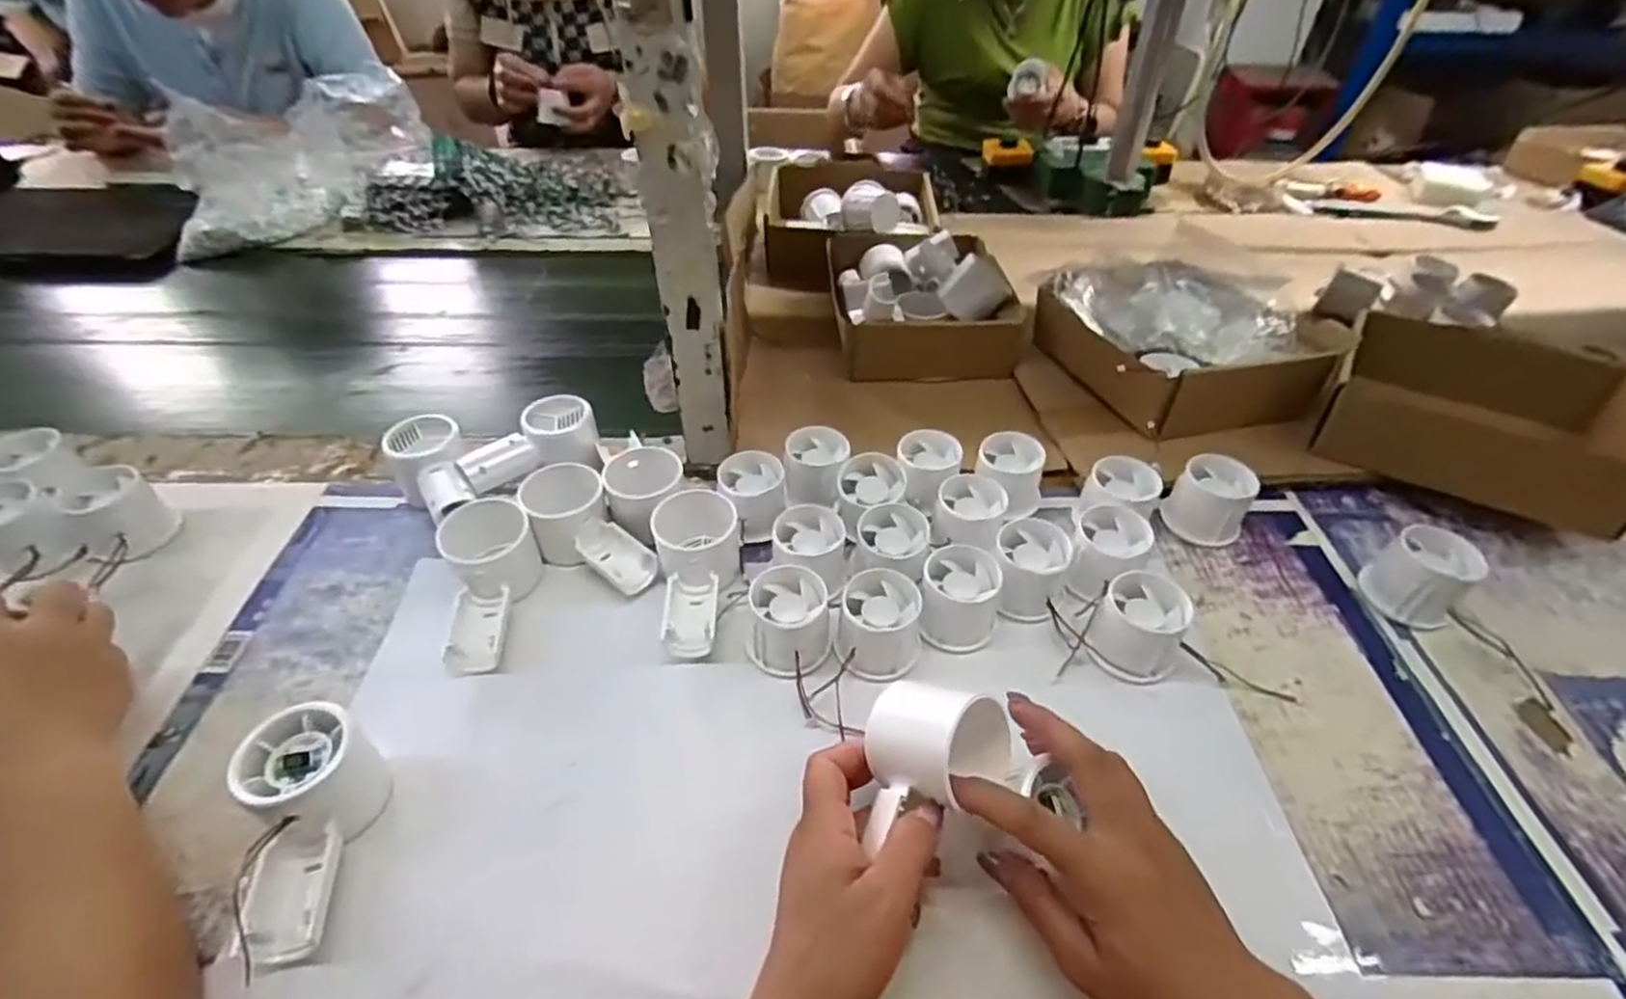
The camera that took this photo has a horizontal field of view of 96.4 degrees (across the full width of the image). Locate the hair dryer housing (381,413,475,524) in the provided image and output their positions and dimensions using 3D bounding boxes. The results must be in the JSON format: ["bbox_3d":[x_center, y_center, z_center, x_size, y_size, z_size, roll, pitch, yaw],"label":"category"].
[{"bbox_3d":[-0.299,-0.017,0.581,0.054,0.055,0.116,-24,49,-24],"label":"hair dryer housing"}]

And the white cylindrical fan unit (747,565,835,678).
[{"bbox_3d":[-0.015,0.080,0.481,0.053,0.040,0.059,1,44,0],"label":"white cylindrical fan unit"}]

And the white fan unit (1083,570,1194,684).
[{"bbox_3d":[0.215,0.084,0.480,0.053,0.047,0.052,24,48,22],"label":"white fan unit"}]

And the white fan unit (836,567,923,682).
[{"bbox_3d":[0.045,0.083,0.482,0.054,0.044,0.058,8,44,7],"label":"white fan unit"}]

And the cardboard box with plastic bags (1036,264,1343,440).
[{"bbox_3d":[0.345,-0.154,0.711,0.187,0.091,0.213,-12,45,-13],"label":"cardboard box with plastic bags"}]

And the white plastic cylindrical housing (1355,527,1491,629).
[{"bbox_3d":[0.432,0.054,0.517,0.057,0.052,0.054,1,44,-1],"label":"white plastic cylindrical housing"}]

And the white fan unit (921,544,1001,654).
[{"bbox_3d":[0.101,0.067,0.498,0.052,0.047,0.058,8,44,7],"label":"white fan unit"}]

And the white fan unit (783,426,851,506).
[{"bbox_3d":[0.002,-0.024,0.596,0.052,0.050,0.059,10,44,9],"label":"white fan unit"}]

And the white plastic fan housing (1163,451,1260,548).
[{"bbox_3d":[0.312,0.001,0.572,0.055,0.047,0.055,32,51,28],"label":"white plastic fan housing"}]

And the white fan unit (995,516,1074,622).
[{"bbox_3d":[0.155,0.050,0.516,0.051,0.050,0.058,10,44,9],"label":"white fan unit"}]

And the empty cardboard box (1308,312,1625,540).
[{"bbox_3d":[0.566,-0.073,0.631,0.199,0.086,0.207,27,50,25],"label":"empty cardboard box"}]

